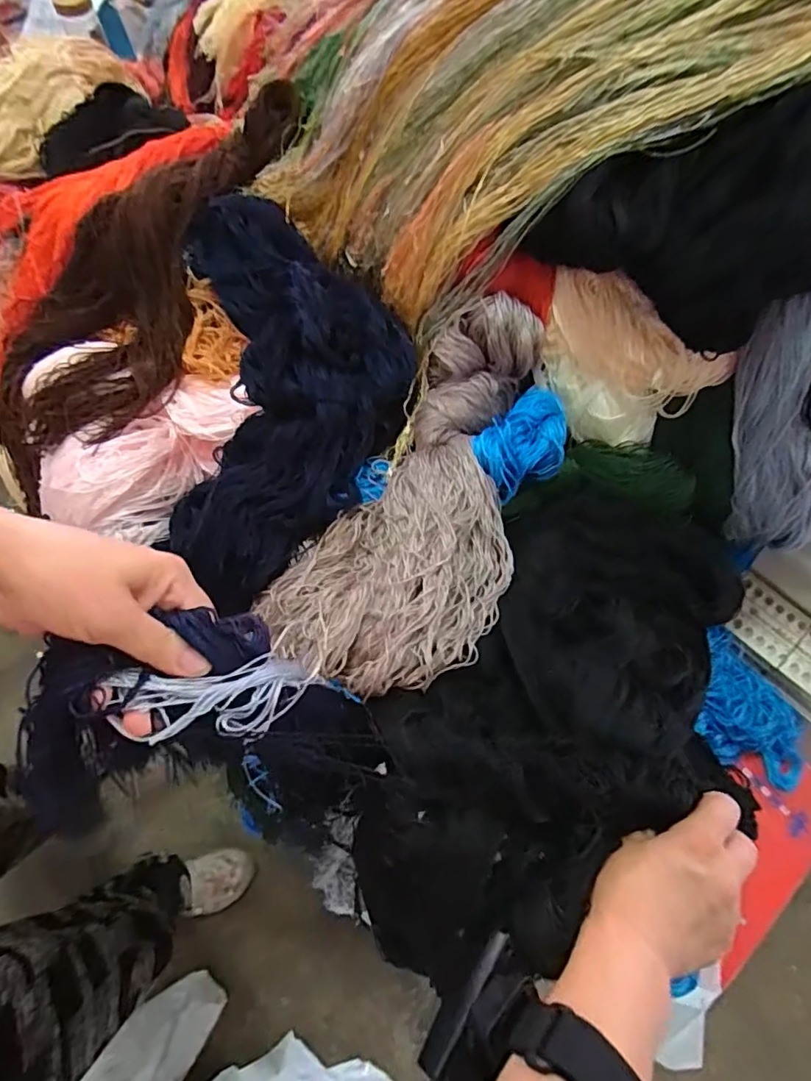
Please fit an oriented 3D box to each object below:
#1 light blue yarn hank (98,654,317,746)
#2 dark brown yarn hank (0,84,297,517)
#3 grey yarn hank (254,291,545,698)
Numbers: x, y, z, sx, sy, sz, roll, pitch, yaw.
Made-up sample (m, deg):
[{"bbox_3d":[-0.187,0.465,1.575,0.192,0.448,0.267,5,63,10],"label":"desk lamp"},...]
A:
[{"bbox_3d":[-0.095,0.081,0.279,0.099,0.022,0.036,2,63,-27],"label":"light blue yarn hank"},{"bbox_3d":[-0.251,-0.250,0.517,0.143,0.062,0.445,34,92,12],"label":"dark brown yarn hank"},{"bbox_3d":[0.023,-0.024,0.387,0.150,0.091,0.293,33,68,12],"label":"grey yarn hank"}]

